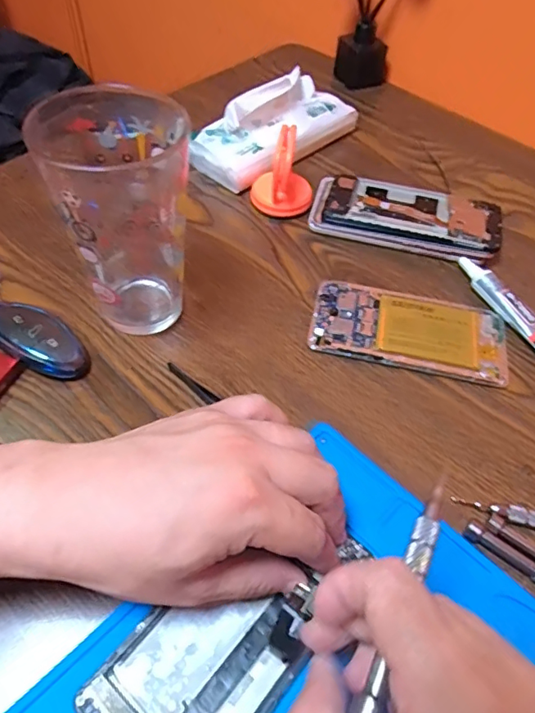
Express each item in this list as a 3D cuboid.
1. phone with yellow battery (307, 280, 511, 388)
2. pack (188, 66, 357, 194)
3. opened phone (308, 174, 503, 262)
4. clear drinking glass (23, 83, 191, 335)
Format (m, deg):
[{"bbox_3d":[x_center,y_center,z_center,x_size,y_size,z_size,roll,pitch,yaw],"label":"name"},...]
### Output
[{"bbox_3d":[0.105,-0.020,0.389,0.141,0.011,0.068,11,53,4],"label":"phone with yellow battery"},{"bbox_3d":[0.015,-0.229,0.509,0.170,0.063,0.071,-34,62,-26],"label":"pack"},{"bbox_3d":[0.121,-0.126,0.463,0.158,0.023,0.077,16,53,8],"label":"opened phone"},{"bbox_3d":[-0.090,-0.086,0.344,0.083,0.142,0.083,-8,54,-10],"label":"clear drinking glass"}]

